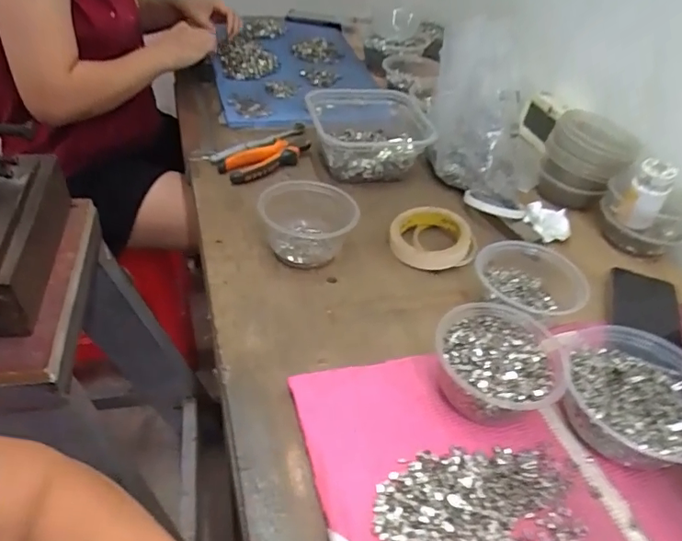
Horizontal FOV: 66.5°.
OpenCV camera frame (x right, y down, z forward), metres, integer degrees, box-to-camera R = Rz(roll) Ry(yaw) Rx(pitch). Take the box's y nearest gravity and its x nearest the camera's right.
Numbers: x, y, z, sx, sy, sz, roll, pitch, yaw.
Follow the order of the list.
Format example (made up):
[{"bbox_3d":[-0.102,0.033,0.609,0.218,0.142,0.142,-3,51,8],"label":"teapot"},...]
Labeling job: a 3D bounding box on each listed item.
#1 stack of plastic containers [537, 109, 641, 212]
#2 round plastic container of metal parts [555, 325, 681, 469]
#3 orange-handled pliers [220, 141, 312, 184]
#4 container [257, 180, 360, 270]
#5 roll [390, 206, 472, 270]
[{"bbox_3d":[0.360,-0.162,0.771,0.116,0.108,0.117,23,44,16],"label":"stack of plastic containers"},{"bbox_3d":[0.264,0.116,0.472,0.140,0.055,0.134,34,49,28],"label":"round plastic container of metal parts"},{"bbox_3d":[-0.107,-0.165,0.769,0.135,0.021,0.055,-25,51,-32],"label":"orange-handled pliers"},{"bbox_3d":[-0.039,-0.054,0.628,0.109,0.067,0.109,3,42,-3],"label":"container"},{"bbox_3d":[0.114,-0.045,0.665,0.098,0.032,0.098,3,42,-3],"label":"roll"}]

